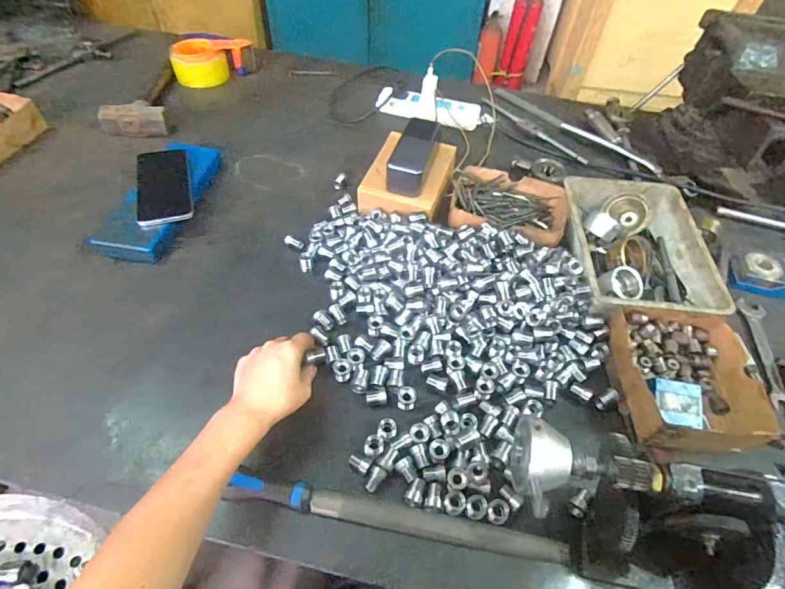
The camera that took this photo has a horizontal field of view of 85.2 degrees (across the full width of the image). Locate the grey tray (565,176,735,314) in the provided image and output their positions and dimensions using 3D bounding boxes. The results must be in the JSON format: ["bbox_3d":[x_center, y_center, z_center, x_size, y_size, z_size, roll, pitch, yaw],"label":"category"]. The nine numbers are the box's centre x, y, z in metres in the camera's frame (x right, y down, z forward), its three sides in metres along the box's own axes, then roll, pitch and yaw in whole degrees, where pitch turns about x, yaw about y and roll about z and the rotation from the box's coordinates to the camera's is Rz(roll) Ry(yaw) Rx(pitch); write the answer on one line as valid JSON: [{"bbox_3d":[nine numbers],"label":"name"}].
[{"bbox_3d":[0.342,-0.063,0.618,0.170,0.073,0.238,7,52,1],"label":"grey tray"}]

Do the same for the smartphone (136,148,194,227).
[{"bbox_3d":[-0.355,-0.167,0.663,0.075,0.014,0.163,-9,58,-20],"label":"smartphone"}]

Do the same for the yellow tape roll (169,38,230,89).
[{"bbox_3d":[-0.415,-0.499,0.917,0.111,0.058,0.111,-11,54,-13],"label":"yellow tape roll"}]

